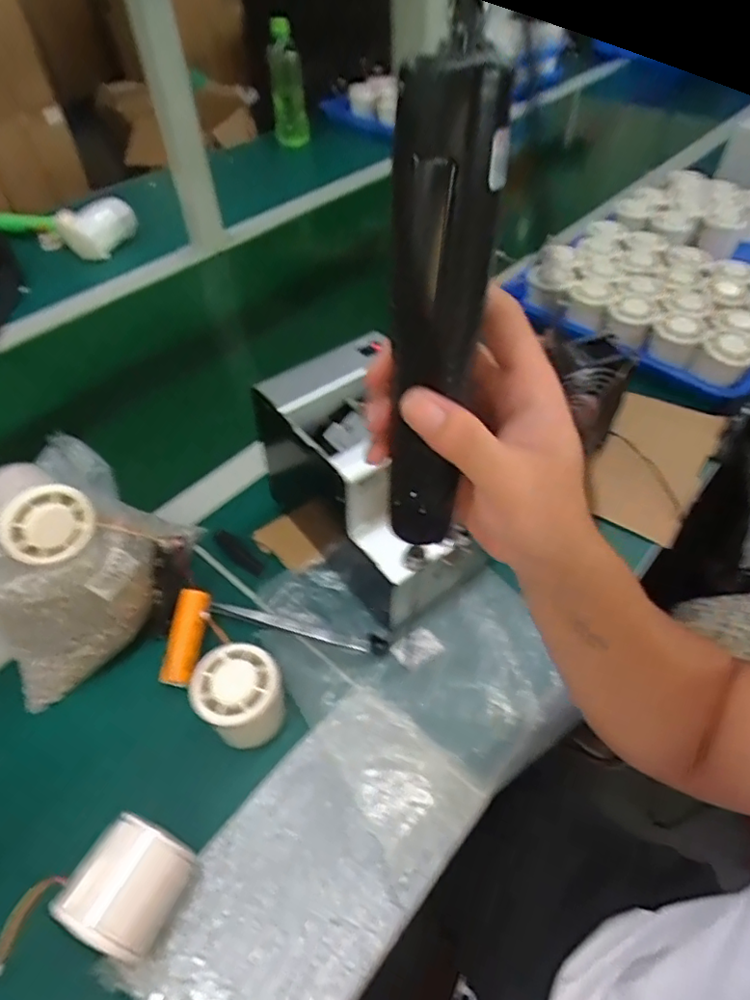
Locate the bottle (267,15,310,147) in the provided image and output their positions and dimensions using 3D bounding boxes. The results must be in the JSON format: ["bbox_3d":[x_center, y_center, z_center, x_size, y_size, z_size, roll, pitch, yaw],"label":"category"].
[{"bbox_3d":[-0.187,-0.895,1.245,0.096,0.292,0.064,33,74,6],"label":"bottle"}]

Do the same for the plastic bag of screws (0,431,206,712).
[{"bbox_3d":[-0.238,0.047,0.446,0.112,0.148,0.156,31,57,25],"label":"plastic bag of screws"}]

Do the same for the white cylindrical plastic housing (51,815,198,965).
[{"bbox_3d":[-0.144,0.233,0.349,0.058,0.056,0.060,20,53,17],"label":"white cylindrical plastic housing"}]

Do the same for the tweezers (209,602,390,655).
[{"bbox_3d":[-0.063,0.104,0.484,0.148,0.016,0.015,11,51,10],"label":"tweezers"}]

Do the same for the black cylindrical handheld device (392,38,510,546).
[{"bbox_3d":[0.023,-0.059,0.233,0.034,0.190,0.026,14,40,15],"label":"black cylindrical handheld device"}]

